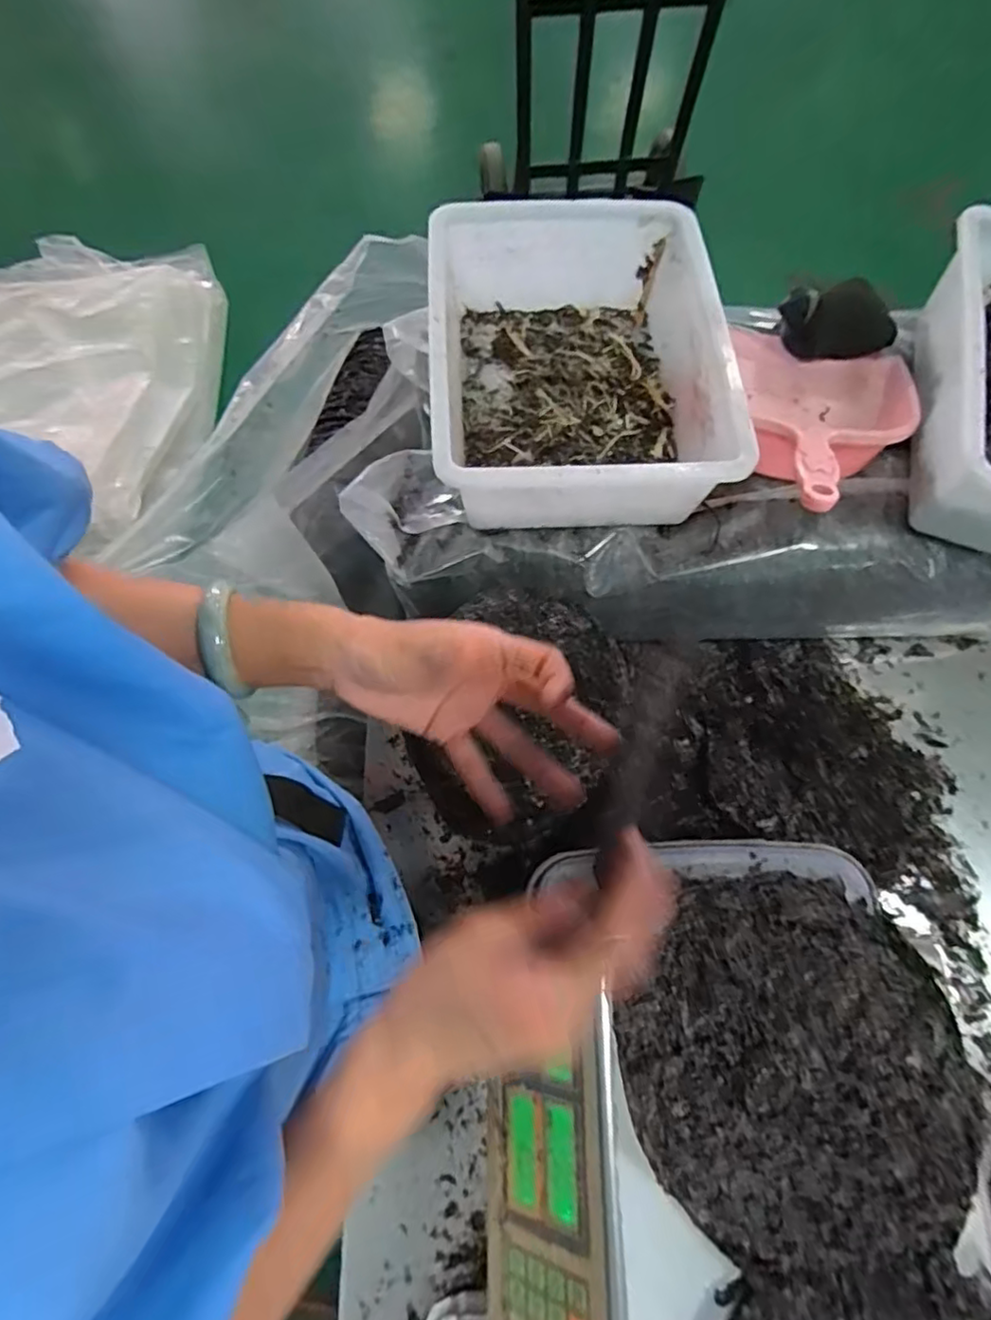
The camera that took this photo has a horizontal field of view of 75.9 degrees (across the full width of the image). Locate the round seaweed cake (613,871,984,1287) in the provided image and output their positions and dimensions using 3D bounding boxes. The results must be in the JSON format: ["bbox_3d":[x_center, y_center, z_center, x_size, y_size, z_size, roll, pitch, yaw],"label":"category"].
[{"bbox_3d":[0.179,0.242,0.384,0.195,0.031,0.200,0,73,1],"label":"round seaweed cake"}]

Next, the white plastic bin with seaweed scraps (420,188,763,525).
[{"bbox_3d":[0.081,-0.299,0.646,0.276,0.132,0.359,-5,72,0],"label":"white plastic bin with seaweed scraps"}]

